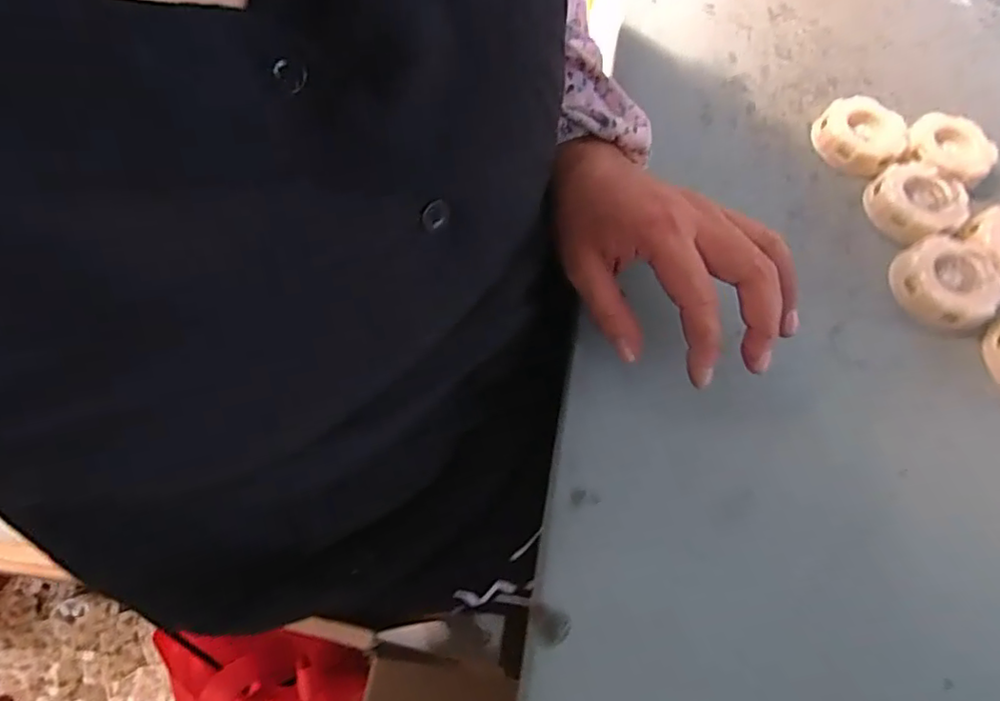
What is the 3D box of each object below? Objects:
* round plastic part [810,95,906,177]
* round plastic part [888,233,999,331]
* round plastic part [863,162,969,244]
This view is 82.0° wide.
[{"bbox_3d":[0.267,-0.161,0.428,0.064,0.016,0.061,1,64,-2],"label":"round plastic part"},{"bbox_3d":[0.290,-0.045,0.374,0.057,0.019,0.063,-7,65,-5],"label":"round plastic part"},{"bbox_3d":[0.289,-0.104,0.401,0.059,0.021,0.058,1,64,-2],"label":"round plastic part"}]

